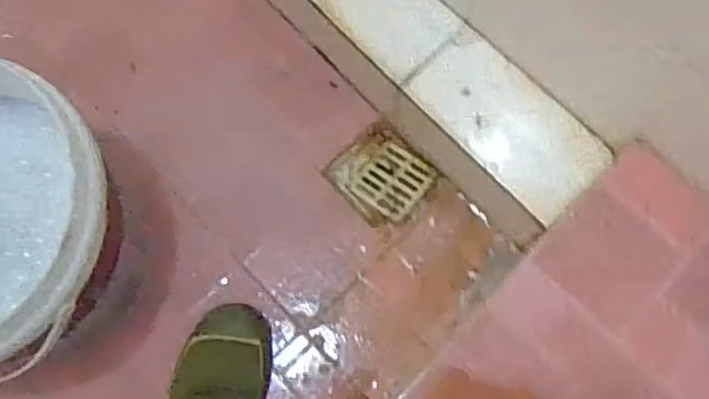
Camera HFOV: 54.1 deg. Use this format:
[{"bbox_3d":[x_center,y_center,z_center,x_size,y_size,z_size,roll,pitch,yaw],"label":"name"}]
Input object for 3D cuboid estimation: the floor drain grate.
[{"bbox_3d":[0.032,-0.028,0.827,0.097,0.012,0.103,-44,77,-8],"label":"floor drain grate"}]

